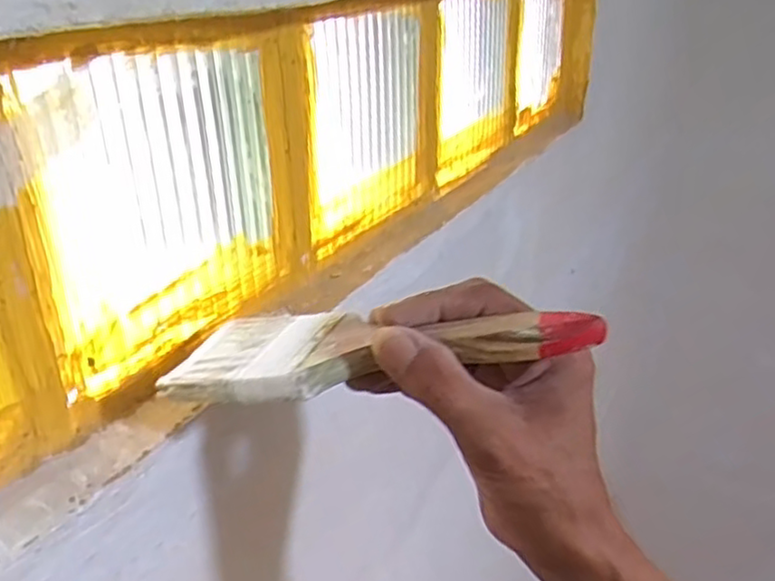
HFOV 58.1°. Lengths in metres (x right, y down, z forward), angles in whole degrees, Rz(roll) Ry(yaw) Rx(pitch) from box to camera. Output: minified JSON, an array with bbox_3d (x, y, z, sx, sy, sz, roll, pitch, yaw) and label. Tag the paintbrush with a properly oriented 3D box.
[{"bbox_3d":[-0.005,0.023,0.305,0.186,0.011,0.068,-7,24,19],"label":"paintbrush"}]

